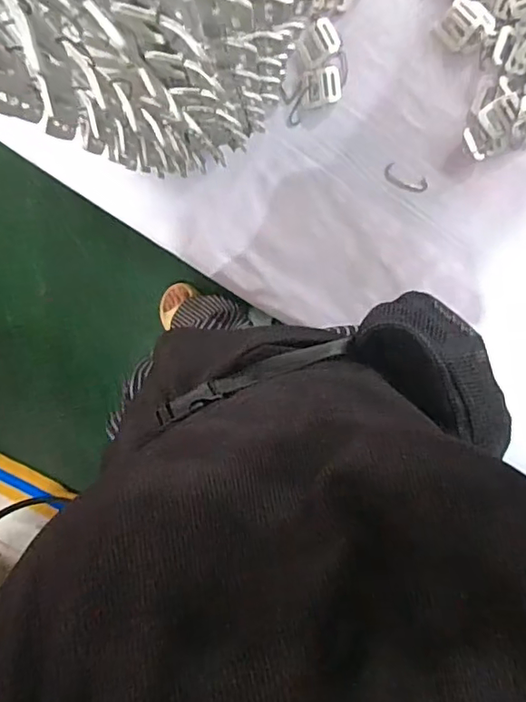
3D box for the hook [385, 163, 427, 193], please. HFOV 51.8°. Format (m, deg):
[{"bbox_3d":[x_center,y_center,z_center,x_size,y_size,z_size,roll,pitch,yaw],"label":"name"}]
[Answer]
[{"bbox_3d":[0.170,-0.204,0.646,0.054,0.006,0.021,21,102,-3],"label":"hook"}]

